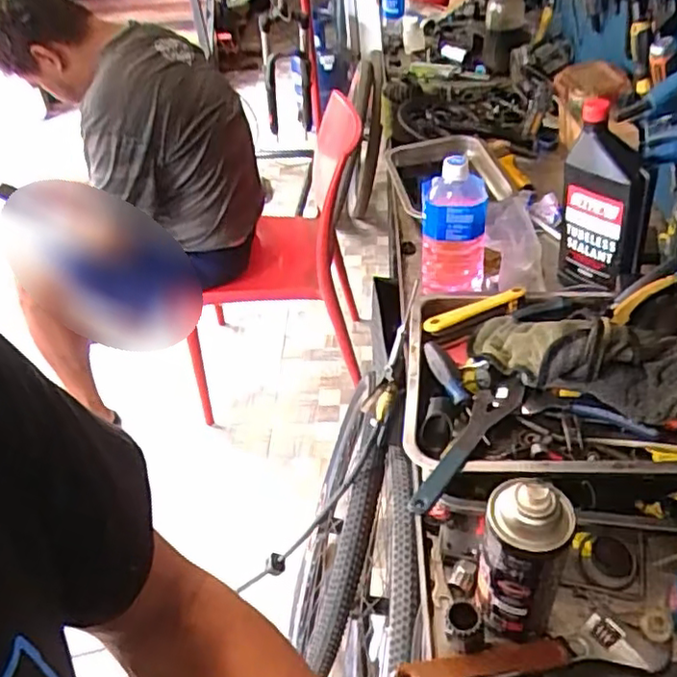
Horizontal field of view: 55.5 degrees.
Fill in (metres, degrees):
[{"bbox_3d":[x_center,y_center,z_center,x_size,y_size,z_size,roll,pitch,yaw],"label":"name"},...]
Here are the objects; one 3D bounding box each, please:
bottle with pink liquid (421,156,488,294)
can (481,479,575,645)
[{"bbox_3d":[0.148,-0.145,0.829,0.080,0.170,0.062,2,42,10],"label":"bottle with pink liquid"},{"bbox_3d":[0.148,0.183,0.522,0.063,0.188,0.057,12,45,19],"label":"can"}]

